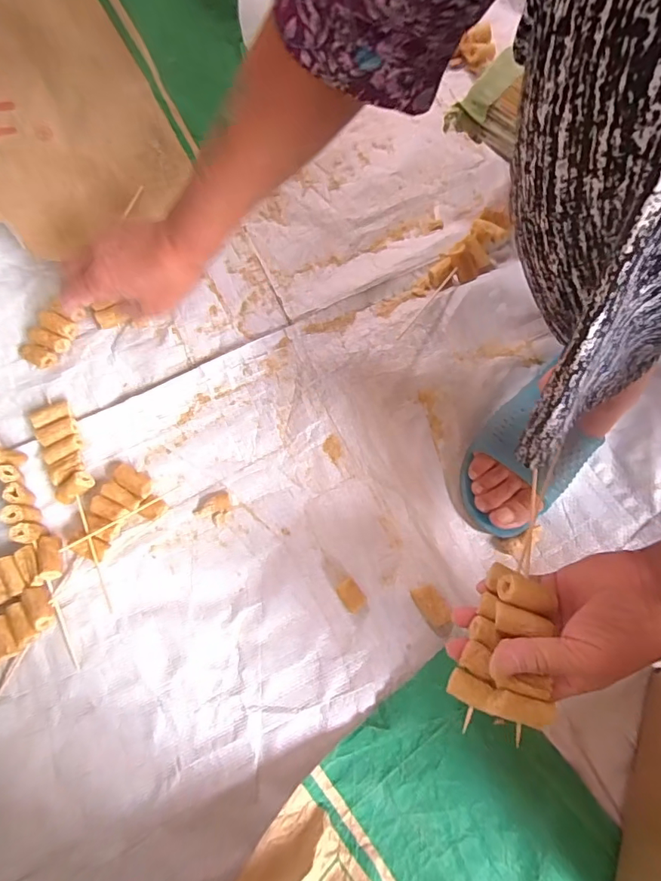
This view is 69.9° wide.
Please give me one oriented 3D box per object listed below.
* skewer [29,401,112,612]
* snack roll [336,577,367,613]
[{"bbox_3d":[-0.239,0.053,0.453,0.037,0.026,0.201,-26,75,-7],"label":"skewer"},{"bbox_3d":[0.019,0.141,0.431,0.019,0.019,0.027,-35,76,-9],"label":"snack roll"}]

